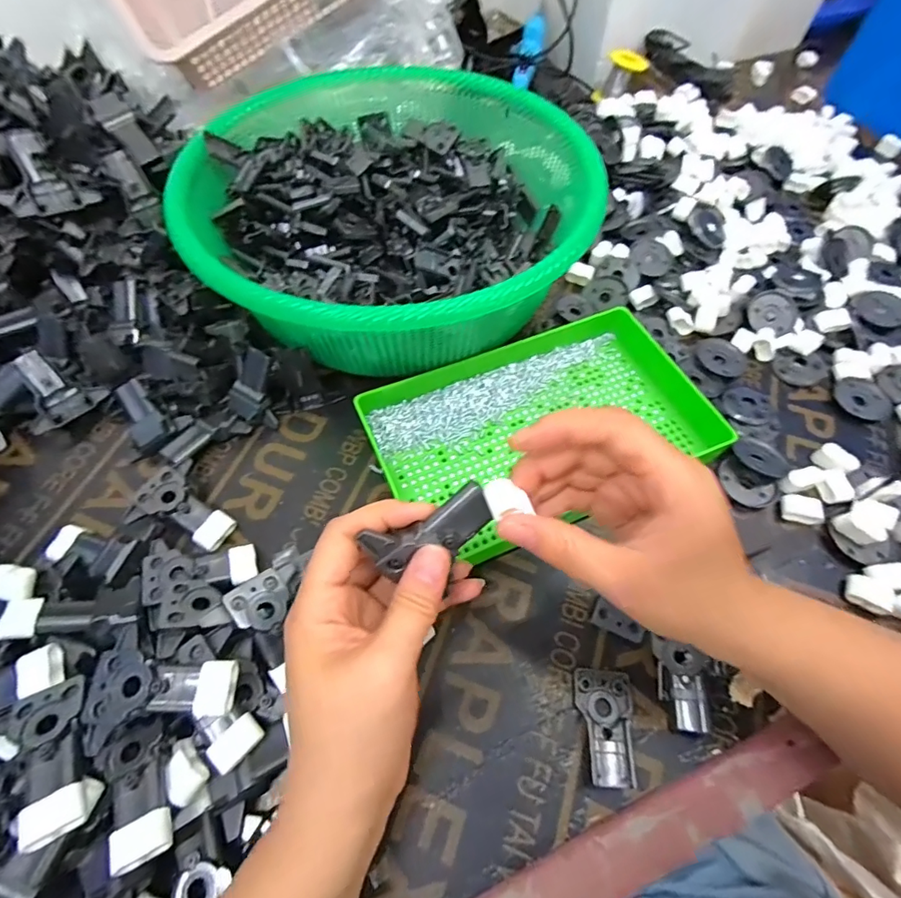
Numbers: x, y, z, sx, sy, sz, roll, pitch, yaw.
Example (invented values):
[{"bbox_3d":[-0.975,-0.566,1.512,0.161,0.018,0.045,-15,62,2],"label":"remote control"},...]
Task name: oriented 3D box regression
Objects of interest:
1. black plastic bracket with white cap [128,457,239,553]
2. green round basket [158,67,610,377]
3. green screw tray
[{"bbox_3d":[-0.188,0.043,0.335,0.068,0.014,0.049,38,67,0],"label":"black plastic bracket with white cap"},{"bbox_3d":[-0.051,-0.213,0.412,0.341,0.103,0.352,17,62,10],"label":"green round basket"},{"bbox_3d":[0.065,-0.023,0.364,0.241,0.031,0.155,-22,63,-12],"label":"green screw tray"}]

